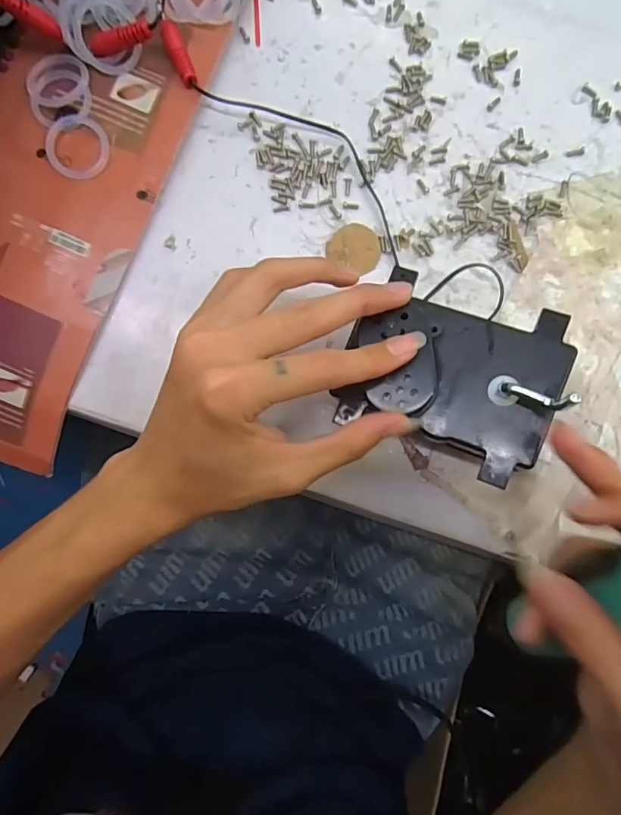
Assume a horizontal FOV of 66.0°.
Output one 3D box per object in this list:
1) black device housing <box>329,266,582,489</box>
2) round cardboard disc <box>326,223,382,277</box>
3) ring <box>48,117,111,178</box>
[{"bbox_3d":[0.067,-0.017,0.217,0.093,0.023,0.079,23,85,1],"label":"black device housing"},{"bbox_3d":[0.025,-0.090,0.268,0.029,0.004,0.027,0,88,0],"label":"round cardboard disc"},{"bbox_3d":[-0.130,-0.144,0.265,0.032,0.004,0.034,0,88,0],"label":"ring"}]

